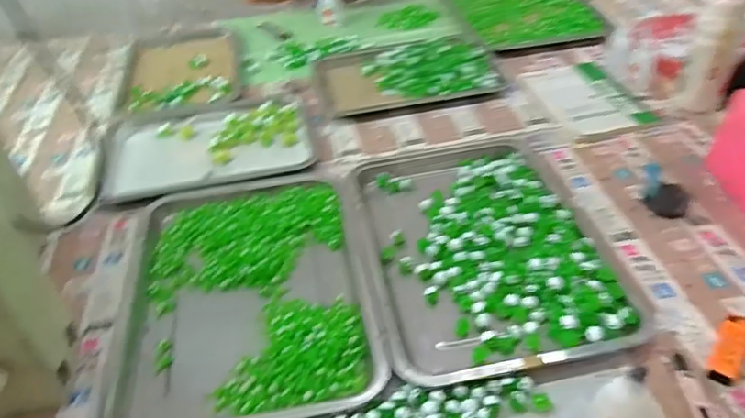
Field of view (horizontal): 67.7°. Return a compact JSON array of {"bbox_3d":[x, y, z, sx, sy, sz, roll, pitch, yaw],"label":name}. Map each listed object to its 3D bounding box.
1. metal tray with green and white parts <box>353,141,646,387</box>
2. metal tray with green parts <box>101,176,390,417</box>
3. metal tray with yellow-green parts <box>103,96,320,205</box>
[{"bbox_3d":[0.123,0.025,0.653,0.265,0.021,0.372,-9,42,-5],"label":"metal tray with green and white parts"},{"bbox_3d":[-0.144,0.076,0.624,0.262,0.019,0.352,-10,42,-6],"label":"metal tray with green parts"},{"bbox_3d":[-0.248,-0.105,0.842,0.299,0.023,0.200,-12,42,-8],"label":"metal tray with yellow-green parts"}]

